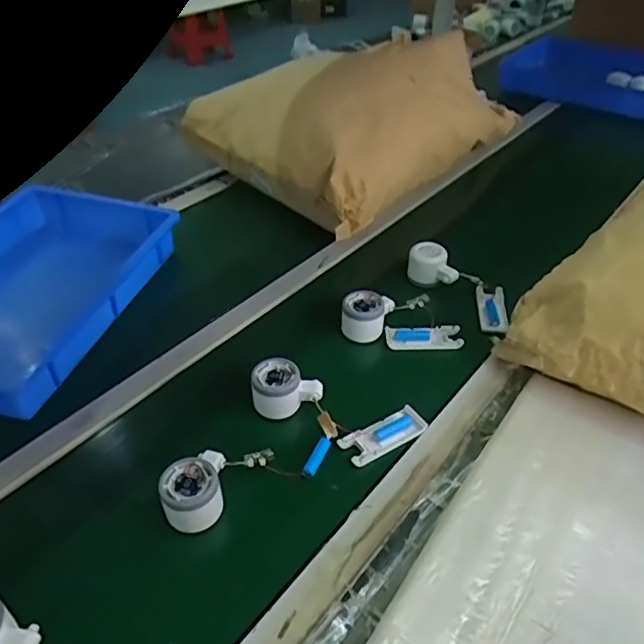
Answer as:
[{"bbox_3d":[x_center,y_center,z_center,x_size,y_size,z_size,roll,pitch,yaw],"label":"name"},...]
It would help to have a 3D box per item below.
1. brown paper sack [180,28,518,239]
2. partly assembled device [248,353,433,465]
[{"bbox_3d":[0.094,-0.435,1.175,0.395,0.197,0.593,32,42,32],"label":"brown paper sack"},{"bbox_3d":[0.013,0.105,0.675,0.206,0.045,0.087,14,35,10],"label":"partly assembled device"}]

